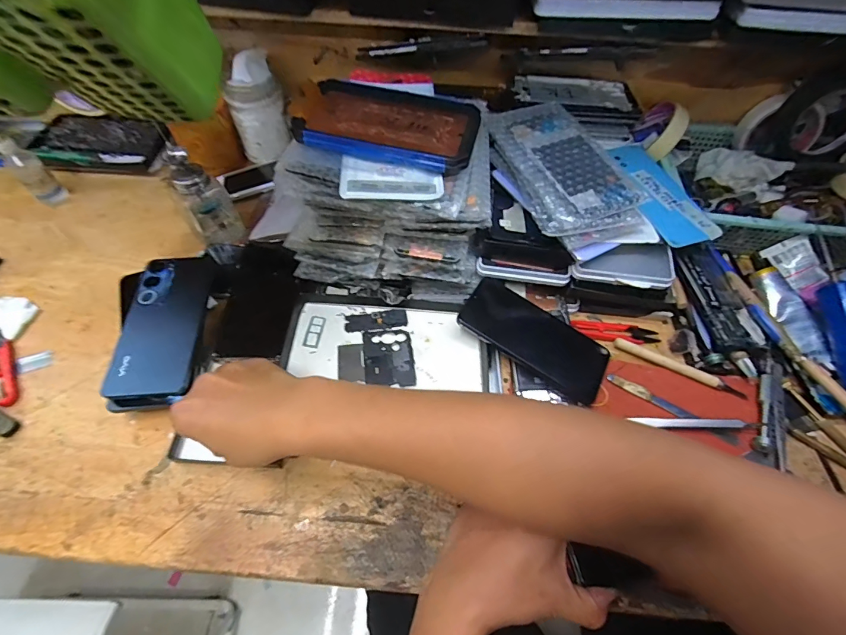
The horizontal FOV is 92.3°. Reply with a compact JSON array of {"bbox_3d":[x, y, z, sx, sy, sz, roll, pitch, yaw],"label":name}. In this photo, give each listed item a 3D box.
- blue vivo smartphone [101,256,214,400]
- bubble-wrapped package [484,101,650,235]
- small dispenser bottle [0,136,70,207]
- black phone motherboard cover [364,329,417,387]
[{"bbox_3d":[-0.271,0.004,0.427,0.076,0.008,0.166,3,59,-12],"label":"blue vivo smartphone"},{"bbox_3d":[0.143,-0.167,0.437,0.101,0.030,0.176,-15,58,-11],"label":"bubble-wrapped package"},{"bbox_3d":[-0.510,-0.195,0.523,0.026,0.107,0.028,2,57,0],"label":"small dispenser bottle"},{"bbox_3d":[-0.034,0.039,0.413,0.049,0.006,0.063,-6,57,-5],"label":"black phone motherboard cover"}]

